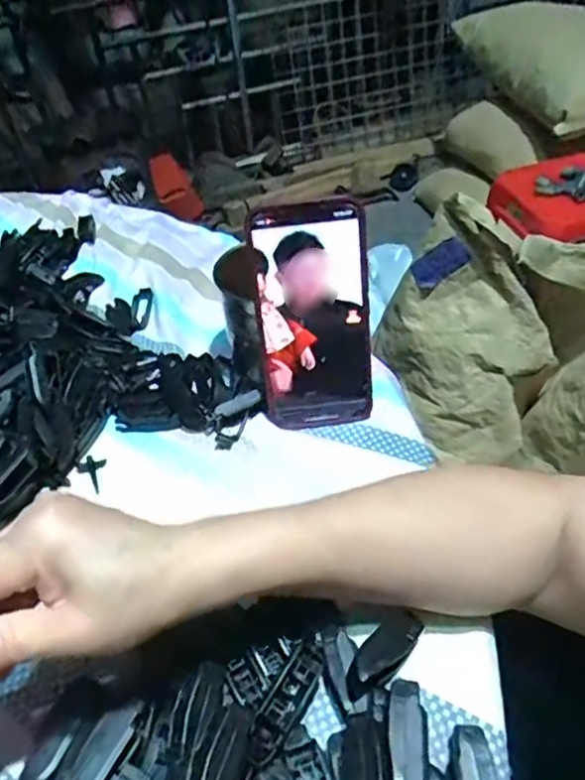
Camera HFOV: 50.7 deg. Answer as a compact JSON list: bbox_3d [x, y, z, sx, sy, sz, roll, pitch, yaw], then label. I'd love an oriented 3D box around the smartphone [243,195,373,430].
[{"bbox_3d":[0.014,-0.046,0.416,0.075,0.155,0.013,-6,27,1],"label":"smartphone"}]

